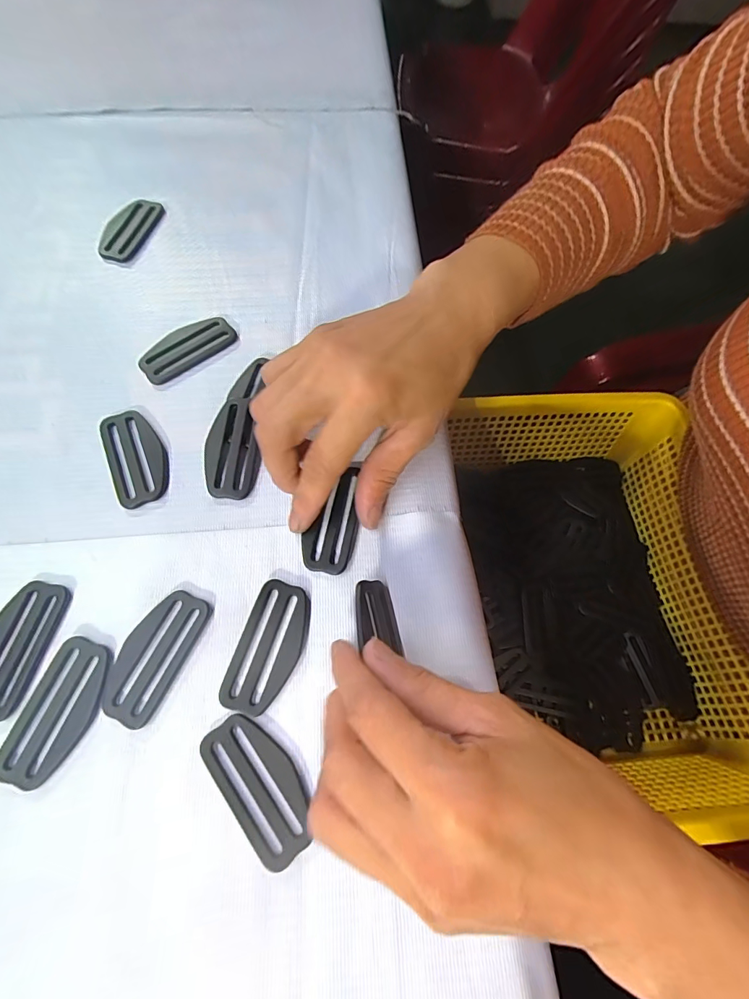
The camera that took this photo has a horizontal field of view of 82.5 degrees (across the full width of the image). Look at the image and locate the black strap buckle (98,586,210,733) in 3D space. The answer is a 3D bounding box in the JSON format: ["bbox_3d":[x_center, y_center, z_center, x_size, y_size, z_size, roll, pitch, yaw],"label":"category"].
[{"bbox_3d":[-0.103,0.071,0.198,0.027,0.004,0.059,25,69,8],"label":"black strap buckle"}]

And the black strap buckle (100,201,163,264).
[{"bbox_3d":[-0.172,-0.189,0.298,0.028,0.006,0.057,15,68,3],"label":"black strap buckle"}]

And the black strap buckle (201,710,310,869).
[{"bbox_3d":[-0.048,0.120,0.181,0.029,0.004,0.059,-37,74,-15],"label":"black strap buckle"}]

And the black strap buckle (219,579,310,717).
[{"bbox_3d":[-0.049,0.069,0.201,0.028,0.004,0.059,17,69,4],"label":"black strap buckle"}]

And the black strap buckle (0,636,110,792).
[{"bbox_3d":[-0.140,0.093,0.188,0.031,0.004,0.059,18,69,5],"label":"black strap buckle"}]

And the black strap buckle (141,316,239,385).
[{"bbox_3d":[-0.115,-0.094,0.263,0.058,0.004,0.027,-35,74,-15],"label":"black strap buckle"}]

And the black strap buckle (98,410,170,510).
[{"bbox_3d":[-0.132,-0.024,0.235,0.030,0.004,0.059,-25,72,-12],"label":"black strap buckle"}]

